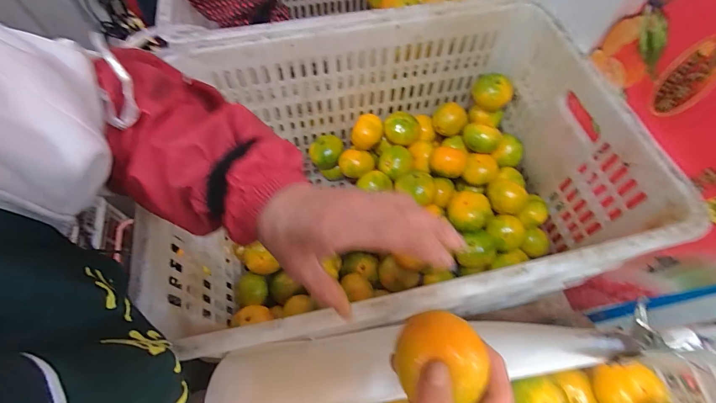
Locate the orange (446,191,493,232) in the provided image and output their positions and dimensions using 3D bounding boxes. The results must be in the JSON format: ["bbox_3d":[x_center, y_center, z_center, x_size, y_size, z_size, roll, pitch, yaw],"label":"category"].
[{"bbox_3d":[0.184,0.016,0.549,0.065,0.049,0.064,0,62,0],"label":"orange"}]

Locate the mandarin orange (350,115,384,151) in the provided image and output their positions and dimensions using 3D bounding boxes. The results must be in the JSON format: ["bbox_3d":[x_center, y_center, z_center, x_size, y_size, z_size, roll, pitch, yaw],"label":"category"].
[{"bbox_3d":[0.017,-0.135,0.647,0.061,0.050,0.052,0,62,0],"label":"mandarin orange"}]

